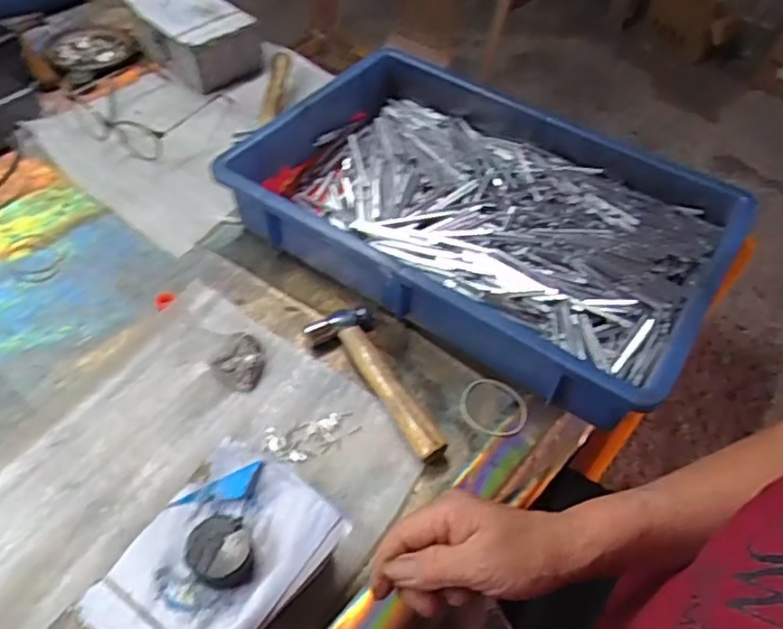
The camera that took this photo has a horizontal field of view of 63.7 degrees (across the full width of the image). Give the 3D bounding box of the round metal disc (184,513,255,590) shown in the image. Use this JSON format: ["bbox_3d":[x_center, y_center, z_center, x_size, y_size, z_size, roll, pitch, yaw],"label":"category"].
[{"bbox_3d":[-0.104,0.143,0.383,0.037,0.028,0.039,-5,51,-11],"label":"round metal disc"}]

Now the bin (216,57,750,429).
[{"bbox_3d":[0.083,-0.094,0.617,0.431,0.096,0.279,31,53,19],"label":"bin"}]

